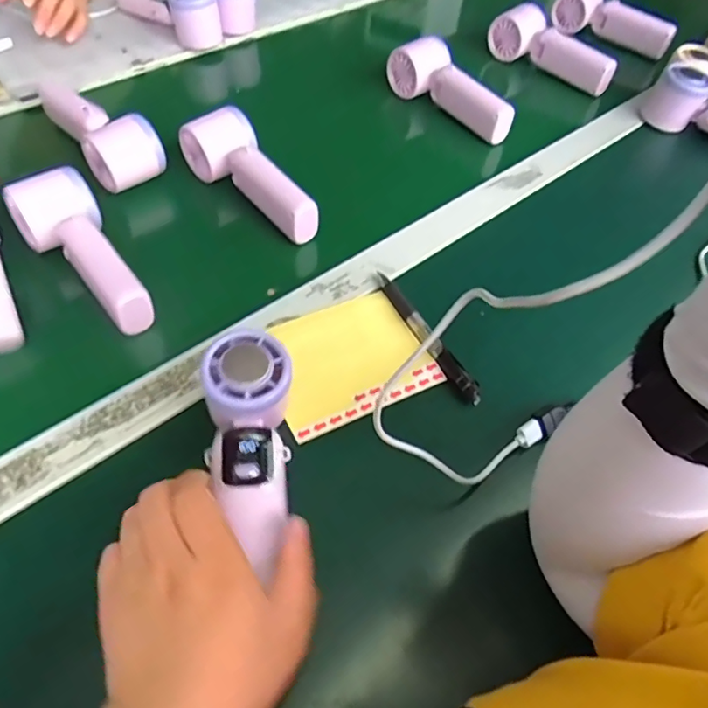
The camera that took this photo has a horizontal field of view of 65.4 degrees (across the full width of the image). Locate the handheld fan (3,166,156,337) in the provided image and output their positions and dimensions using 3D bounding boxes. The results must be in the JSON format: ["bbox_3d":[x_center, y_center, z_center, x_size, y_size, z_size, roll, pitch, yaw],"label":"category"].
[{"bbox_3d":[-0.211,-0.081,0.428,0.060,0.042,0.158,-29,61,-24],"label":"handheld fan"}]

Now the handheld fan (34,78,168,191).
[{"bbox_3d":[-0.249,-0.222,0.539,0.060,0.055,0.161,-31,61,-24],"label":"handheld fan"}]

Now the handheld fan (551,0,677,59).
[{"bbox_3d":[0.375,-0.483,0.797,0.171,0.062,0.041,28,56,16],"label":"handheld fan"}]

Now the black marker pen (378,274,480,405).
[{"bbox_3d":[0.056,-0.017,0.430,0.013,0.012,0.139,-21,58,-19],"label":"black marker pen"}]

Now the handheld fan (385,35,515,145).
[{"bbox_3d":[0.111,-0.301,0.630,0.058,0.051,0.174,-26,60,-22],"label":"handheld fan"}]

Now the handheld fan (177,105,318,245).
[{"bbox_3d":[-0.099,-0.162,0.505,0.060,0.047,0.162,-26,60,-22],"label":"handheld fan"}]

